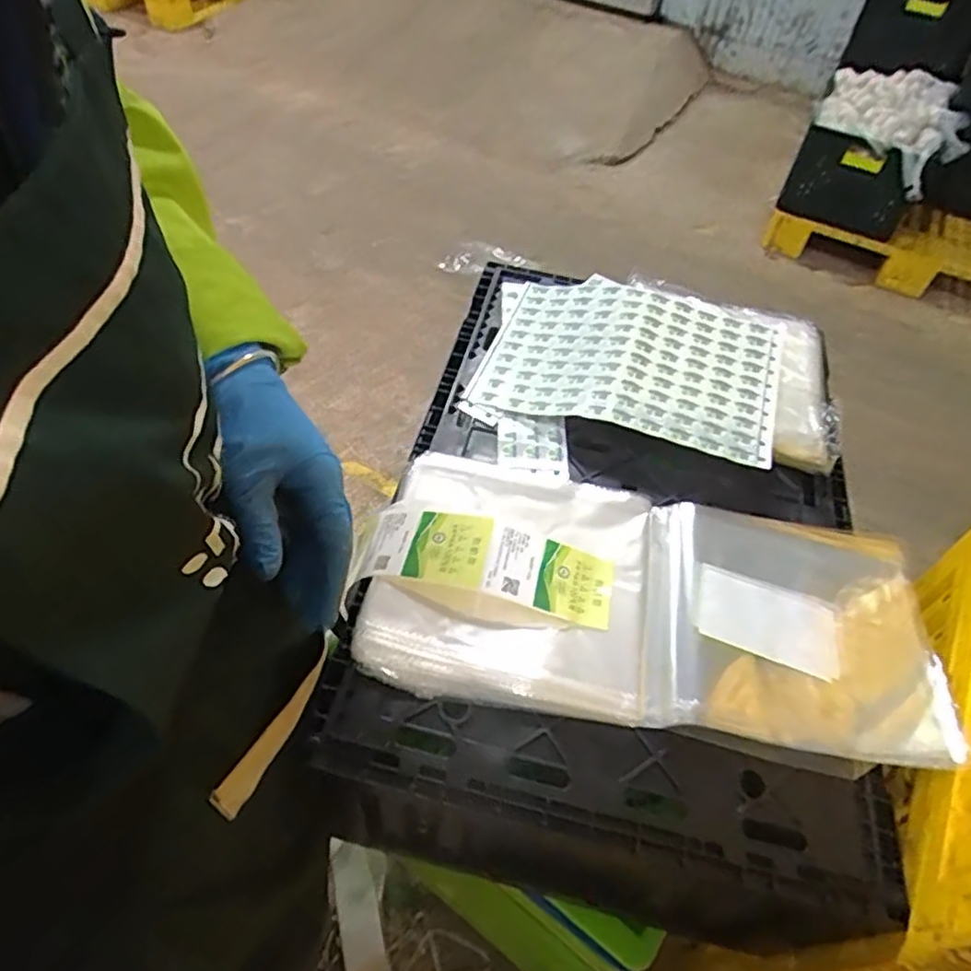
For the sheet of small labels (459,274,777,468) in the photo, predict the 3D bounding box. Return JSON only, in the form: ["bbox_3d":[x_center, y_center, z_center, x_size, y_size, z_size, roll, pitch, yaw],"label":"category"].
[{"bbox_3d":[0.143,-0.131,0.687,0.281,0.029,0.207,16,51,7],"label":"sheet of small labels"}]

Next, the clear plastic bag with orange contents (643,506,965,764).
[{"bbox_3d":[0.238,0.106,0.521,0.222,0.021,0.190,10,51,3],"label":"clear plastic bag with orange contents"}]

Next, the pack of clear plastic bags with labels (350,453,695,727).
[{"bbox_3d":[0.033,0.068,0.529,0.251,0.037,0.208,12,51,4],"label":"pack of clear plastic bags with labels"}]

